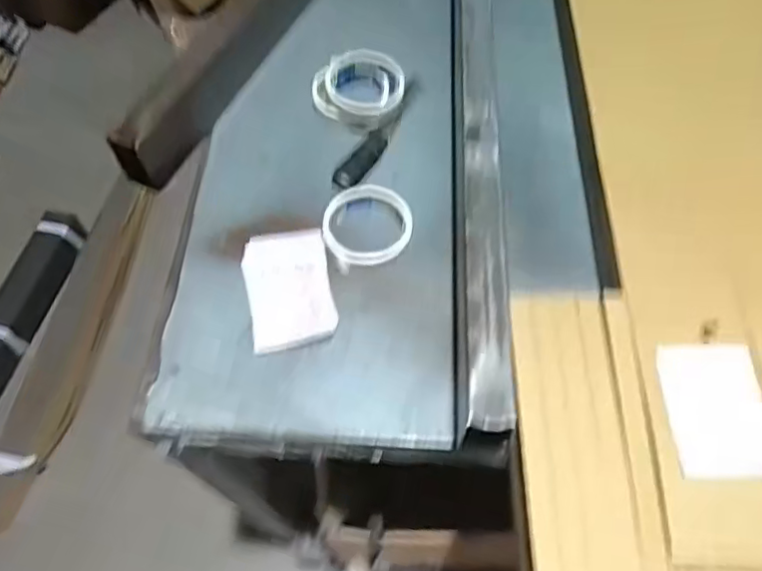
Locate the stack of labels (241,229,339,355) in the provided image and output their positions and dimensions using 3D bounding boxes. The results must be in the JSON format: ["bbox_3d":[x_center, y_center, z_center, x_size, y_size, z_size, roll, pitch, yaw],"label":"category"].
[{"bbox_3d":[-0.095,0.002,0.628,0.084,0.009,0.135,-9,60,-6],"label":"stack of labels"}]

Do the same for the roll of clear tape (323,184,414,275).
[{"bbox_3d":[-0.014,-0.066,0.650,0.096,0.018,0.091,0,60,0],"label":"roll of clear tape"}]

